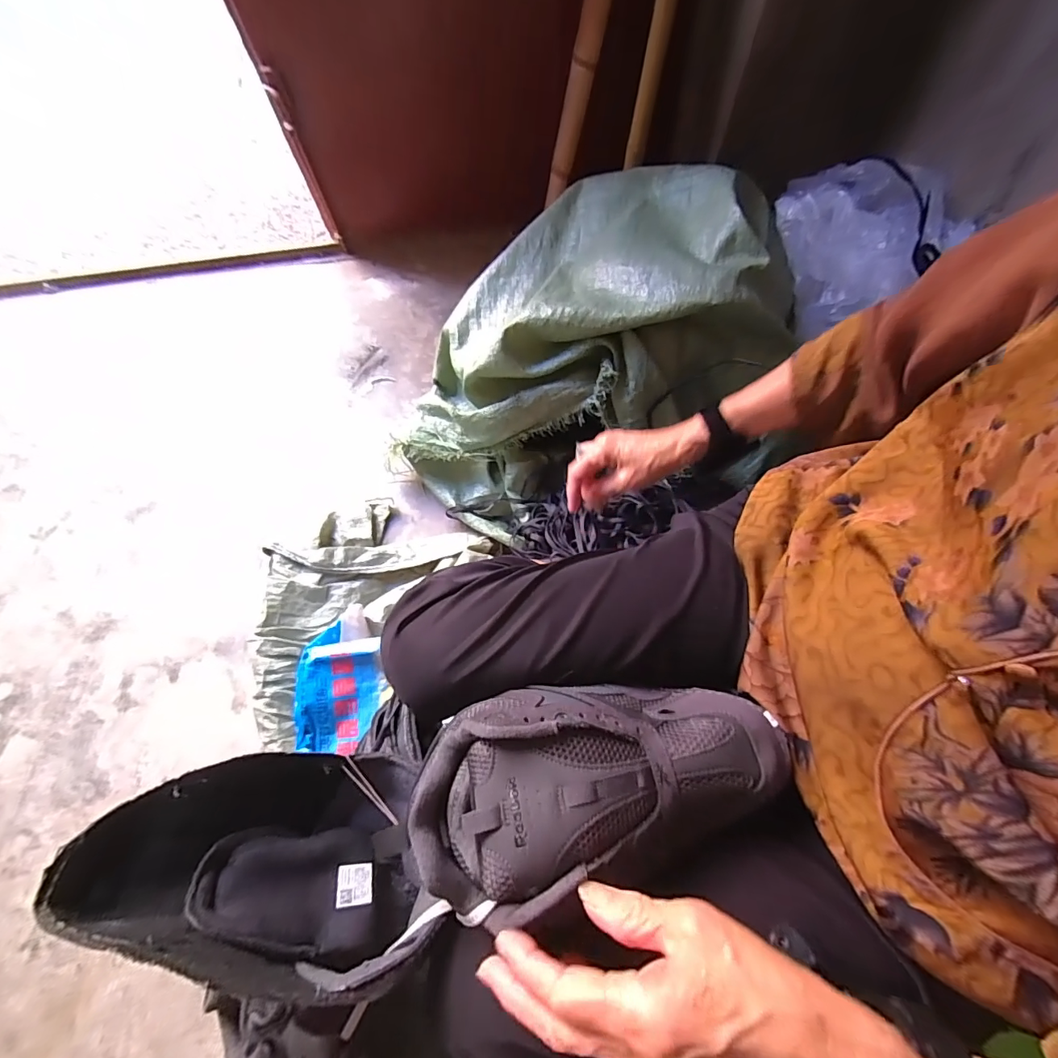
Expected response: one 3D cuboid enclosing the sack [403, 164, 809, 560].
[{"bbox_3d":[0.080,-0.262,0.740,0.596,0.294,0.462,-27,71,-8],"label":"sack"}]

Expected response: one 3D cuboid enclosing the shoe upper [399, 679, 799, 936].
[{"bbox_3d":[0.045,0.158,0.298,0.233,0.058,0.117,-11,69,-9],"label":"shoe upper"}]

